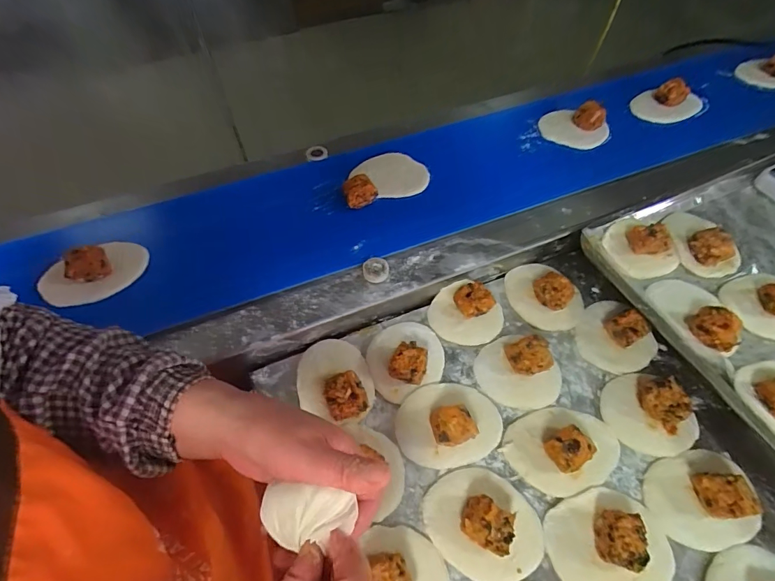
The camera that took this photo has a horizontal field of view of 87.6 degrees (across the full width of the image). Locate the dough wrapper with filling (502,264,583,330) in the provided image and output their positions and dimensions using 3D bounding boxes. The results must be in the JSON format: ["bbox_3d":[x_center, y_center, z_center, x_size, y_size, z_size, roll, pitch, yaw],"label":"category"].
[{"bbox_3d":[0.194,0.000,0.490,0.096,0.039,0.075,37,64,21],"label":"dough wrapper with filling"}]

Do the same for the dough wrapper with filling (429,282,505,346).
[{"bbox_3d":[0.091,0.026,0.471,0.070,0.034,0.081,-38,65,-21],"label":"dough wrapper with filling"}]

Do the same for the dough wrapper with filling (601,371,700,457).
[{"bbox_3d":[0.267,0.125,0.407,0.076,0.038,0.083,0,57,0],"label":"dough wrapper with filling"}]

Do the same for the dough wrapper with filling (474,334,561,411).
[{"bbox_3d":[0.142,0.084,0.431,0.077,0.027,0.084,0,57,0],"label":"dough wrapper with filling"}]

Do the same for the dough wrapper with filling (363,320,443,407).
[{"bbox_3d":[0.020,0.068,0.440,0.087,0.036,0.078,-25,61,-15],"label":"dough wrapper with filling"}]

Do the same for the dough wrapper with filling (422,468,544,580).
[{"bbox_3d":[0.088,0.202,0.354,0.102,0.034,0.084,30,62,18],"label":"dough wrapper with filling"}]

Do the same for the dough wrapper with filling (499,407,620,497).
[{"bbox_3d":[0.175,0.150,0.390,0.108,0.034,0.078,-21,60,-13],"label":"dough wrapper with filling"}]

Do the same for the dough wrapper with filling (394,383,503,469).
[{"bbox_3d":[0.063,0.128,0.401,0.103,0.033,0.080,-8,58,-5],"label":"dough wrapper with filling"}]

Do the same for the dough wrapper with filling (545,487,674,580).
[{"bbox_3d":[0.196,0.217,0.348,0.104,0.038,0.079,-10,58,-7],"label":"dough wrapper with filling"}]

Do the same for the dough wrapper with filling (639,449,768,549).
[{"bbox_3d":[0.295,0.189,0.370,0.103,0.039,0.079,-8,58,-5],"label":"dough wrapper with filling"}]

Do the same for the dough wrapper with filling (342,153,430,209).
[{"bbox_3d":[-0.007,-0.164,0.541,0.124,0.036,0.084,-20,60,-13],"label":"dough wrapper with filling"}]

